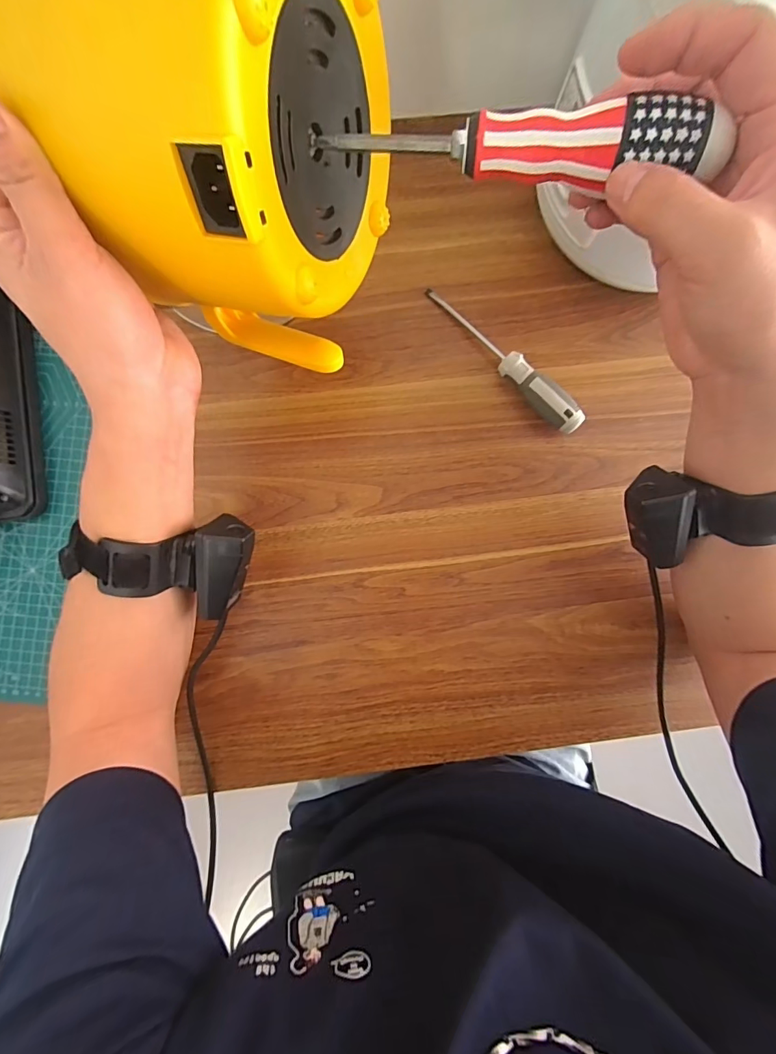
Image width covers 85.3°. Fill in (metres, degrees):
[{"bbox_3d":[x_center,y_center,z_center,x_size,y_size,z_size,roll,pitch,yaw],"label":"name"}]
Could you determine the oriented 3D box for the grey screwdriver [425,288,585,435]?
[{"bbox_3d":[0.103,-0.154,0.383,0.023,0.028,0.184,-44,88,-3],"label":"grey screwdriver"}]

